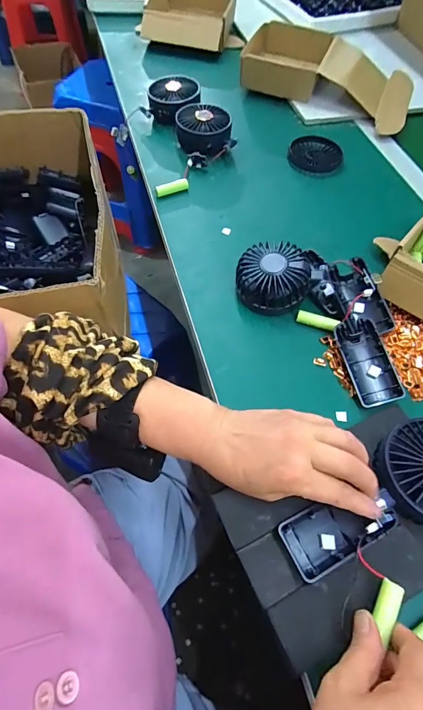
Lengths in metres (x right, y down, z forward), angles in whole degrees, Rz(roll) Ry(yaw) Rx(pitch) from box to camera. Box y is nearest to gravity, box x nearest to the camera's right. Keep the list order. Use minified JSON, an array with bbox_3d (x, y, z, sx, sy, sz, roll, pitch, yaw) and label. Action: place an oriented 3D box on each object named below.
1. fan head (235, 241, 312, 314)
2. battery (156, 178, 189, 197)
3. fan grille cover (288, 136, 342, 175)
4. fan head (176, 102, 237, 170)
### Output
[{"bbox_3d":[0.072,-0.090,0.435,0.085,0.047,0.072,8,61,5],"label":"fan head"},{"bbox_3d":[-0.058,-0.245,0.545,0.050,0.015,0.014,-23,64,-16],"label":"battery"},{"bbox_3d":[0.171,-0.327,0.607,0.080,0.013,0.088,-2,60,-5],"label":"fan grille cover"},{"bbox_3d":[-0.010,-0.349,0.589,0.085,0.049,0.099,-16,62,-9],"label":"fan head"}]

